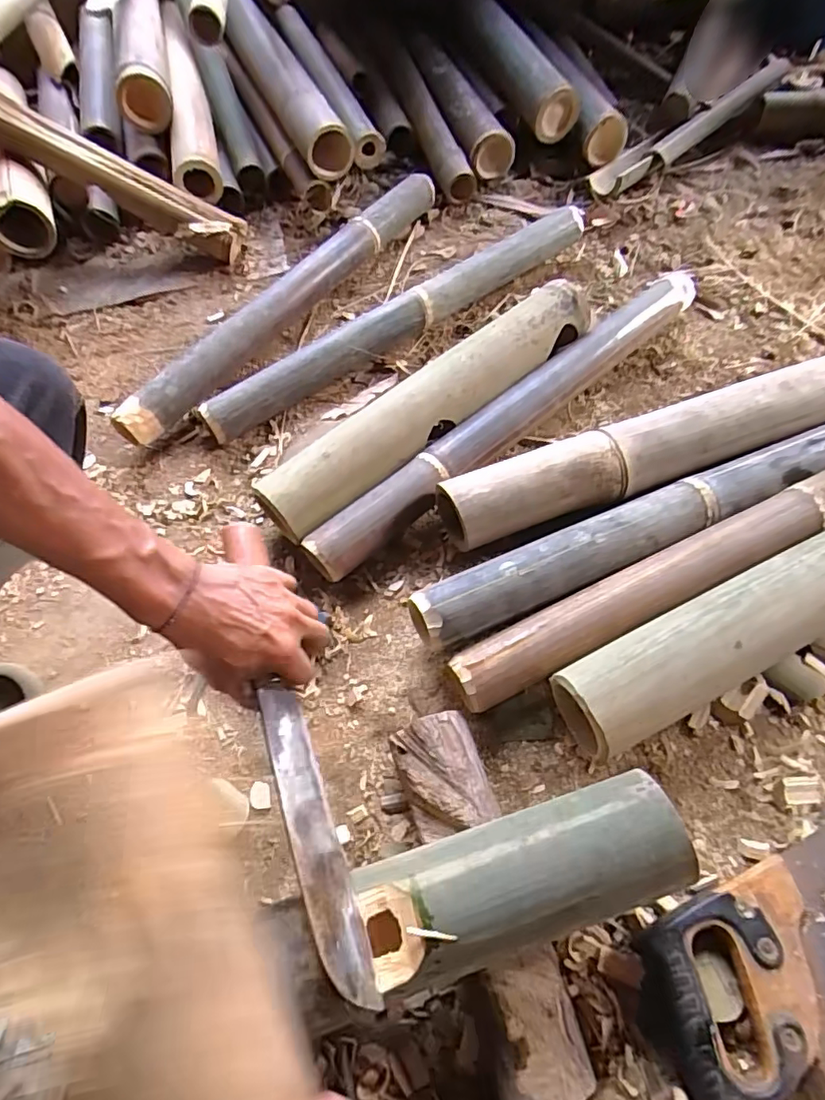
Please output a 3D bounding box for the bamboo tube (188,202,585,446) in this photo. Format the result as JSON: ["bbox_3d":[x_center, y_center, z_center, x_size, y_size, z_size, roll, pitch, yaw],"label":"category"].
[{"bbox_3d":[0.000,-0.343,0.816,0.671,0.066,0.054,-35,63,-18],"label":"bamboo tube"}]

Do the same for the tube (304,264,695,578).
[{"bbox_3d":[0.144,-0.176,0.708,0.663,0.066,0.070,-38,64,-19],"label":"tube"}]

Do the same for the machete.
[{"bbox_3d":[-0.090,0.130,0.404,0.029,0.028,0.343,-18,67,-8],"label":"machete"}]

